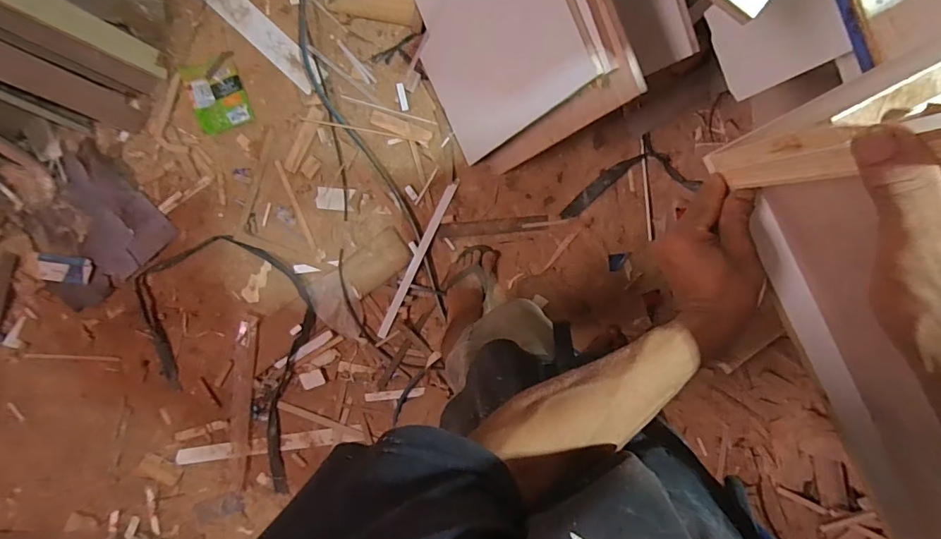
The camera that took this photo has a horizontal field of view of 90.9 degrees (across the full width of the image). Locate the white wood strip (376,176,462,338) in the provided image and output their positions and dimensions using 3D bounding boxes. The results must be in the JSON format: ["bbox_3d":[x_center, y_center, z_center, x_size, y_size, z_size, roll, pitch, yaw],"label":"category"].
[{"bbox_3d":[-0.144,-0.024,1.255,0.025,0.012,0.469,26,99,1],"label":"white wood strip"}]

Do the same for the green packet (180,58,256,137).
[{"bbox_3d":[-0.674,-0.463,1.233,0.139,0.023,0.172,-16,96,7],"label":"green packet"}]

